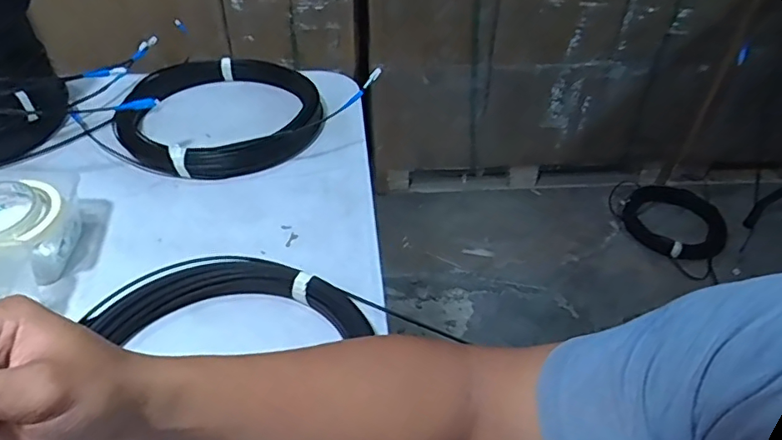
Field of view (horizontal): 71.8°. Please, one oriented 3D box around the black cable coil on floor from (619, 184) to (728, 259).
[{"bbox_3d":[0.897,-0.002,1.700,0.305,0.057,0.316,1,41,-1],"label":"black cable coil on floor"}]

